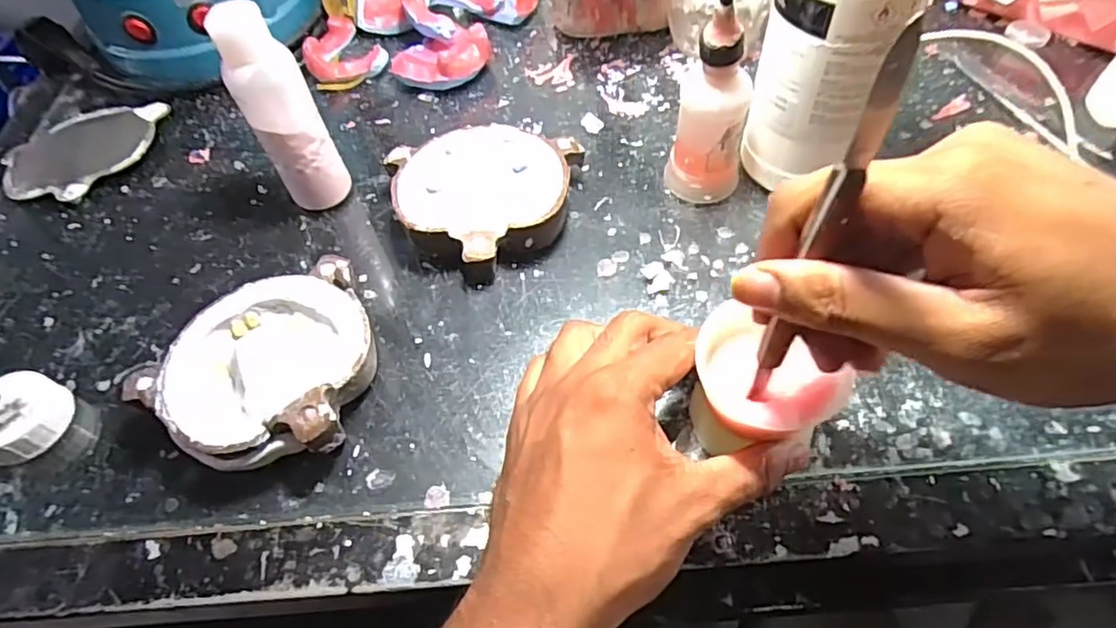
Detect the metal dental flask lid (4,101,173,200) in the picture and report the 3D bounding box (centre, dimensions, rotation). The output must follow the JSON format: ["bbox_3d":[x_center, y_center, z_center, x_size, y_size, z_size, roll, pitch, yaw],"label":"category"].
[{"bbox_3d":[-0.334,-0.115,0.432,0.101,0.013,0.096,-2,58,3],"label":"metal dental flask lid"}]

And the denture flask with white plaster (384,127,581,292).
[{"bbox_3d":[-0.049,-0.068,0.365,0.107,0.030,0.096,12,60,12],"label":"denture flask with white plaster"}]

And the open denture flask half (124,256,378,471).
[{"bbox_3d":[-0.145,0.027,0.309,0.106,0.034,0.099,-2,58,3],"label":"open denture flask half"}]

